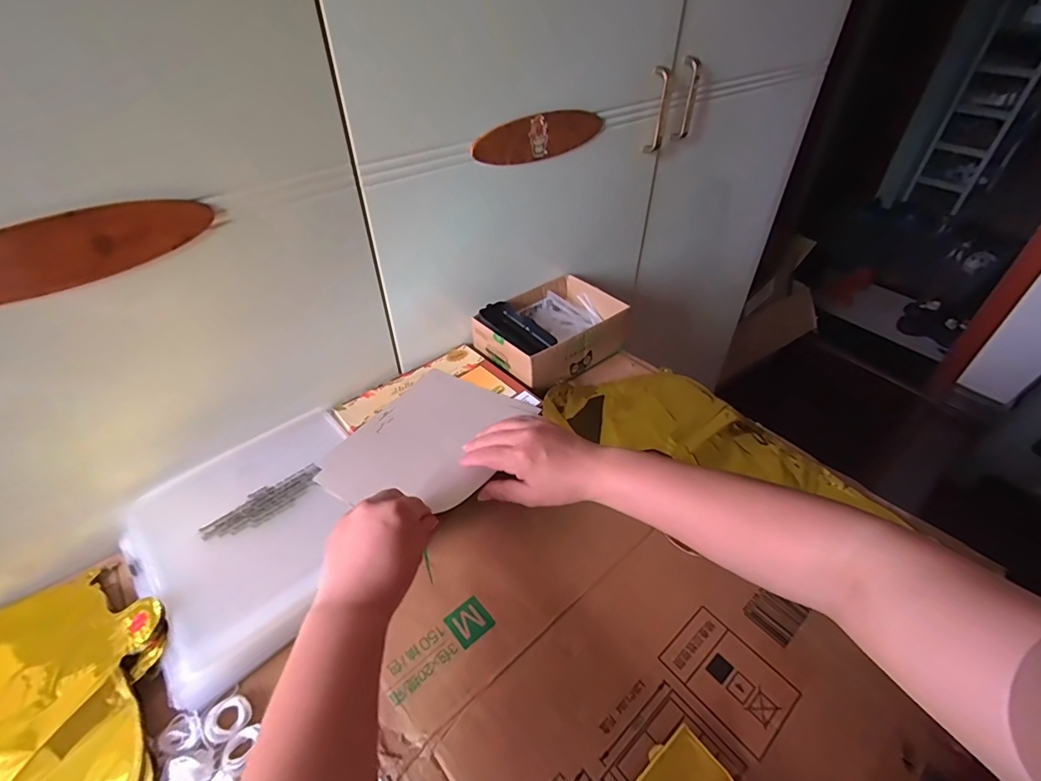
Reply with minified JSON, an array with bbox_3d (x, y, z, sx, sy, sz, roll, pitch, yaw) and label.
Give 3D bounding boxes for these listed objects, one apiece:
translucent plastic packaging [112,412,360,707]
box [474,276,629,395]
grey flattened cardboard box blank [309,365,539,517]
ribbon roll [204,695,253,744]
[{"bbox_3d":[-0.243,0.122,0.458,0.210,0.019,0.229,-32,52,-30],"label":"translucent plastic packaging"},{"bbox_3d":[0.044,-0.084,0.679,0.191,0.063,0.145,-30,51,-29],"label":"box"},{"bbox_3d":[-0.097,0.049,0.532,0.172,0.030,0.204,22,47,21],"label":"grey flattened cardboard box blank"},{"bbox_3d":[-0.217,0.241,0.356,0.029,0.005,0.028,0,43,0],"label":"ribbon roll"}]

